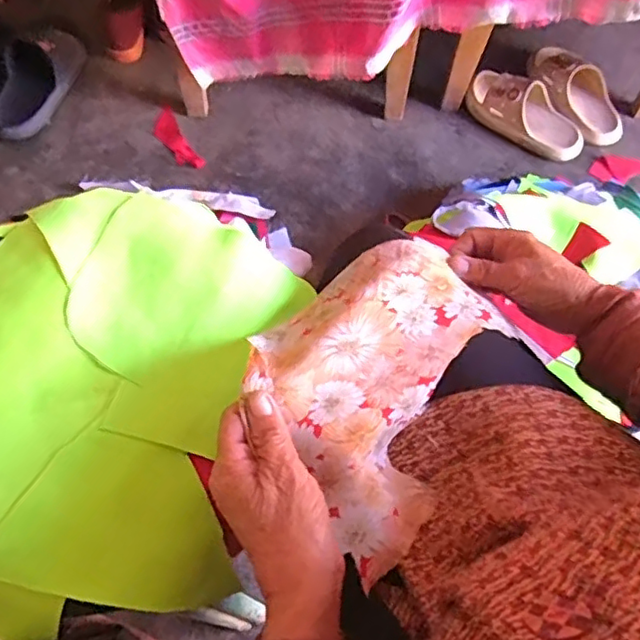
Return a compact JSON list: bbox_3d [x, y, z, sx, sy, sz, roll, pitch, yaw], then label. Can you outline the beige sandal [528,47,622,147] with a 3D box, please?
[{"bbox_3d":[0.450,-0.401,1.083,0.104,0.063,0.214,-25,70,-11],"label":"beige sandal"}]

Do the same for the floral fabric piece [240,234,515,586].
[{"bbox_3d":[0.050,0.034,0.411,0.157,0.063,0.206,43,72,15],"label":"floral fabric piece"}]

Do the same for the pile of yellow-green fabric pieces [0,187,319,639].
[{"bbox_3d":[-0.178,0.038,0.436,0.279,0.029,0.312,12,67,4],"label":"pile of yellow-green fabric pieces"}]

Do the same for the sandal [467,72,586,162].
[{"bbox_3d":[0.356,-0.356,1.060,0.217,0.063,0.085,34,70,12],"label":"sandal"}]

